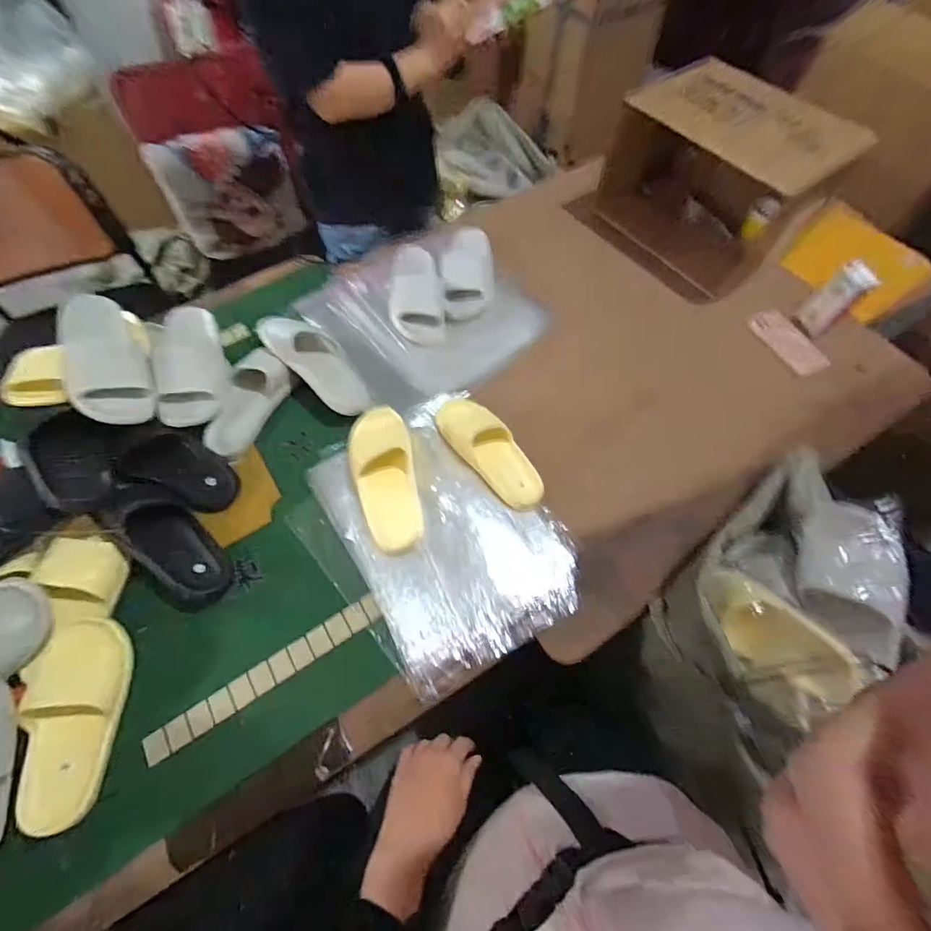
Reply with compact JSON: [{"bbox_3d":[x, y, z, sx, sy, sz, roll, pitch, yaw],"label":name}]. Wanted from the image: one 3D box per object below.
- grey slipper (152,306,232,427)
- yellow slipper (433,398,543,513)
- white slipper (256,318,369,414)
[{"bbox_3d":[-0.526,-0.183,0.832,0.116,0.075,0.241,6,72,-38],"label":"grey slipper"},{"bbox_3d":[0.041,-0.037,0.762,0.095,0.055,0.251,-29,67,-15],"label":"yellow slipper"},{"bbox_3d":[-0.282,-0.208,0.820,0.280,0.093,0.110,44,70,5],"label":"white slipper"}]

